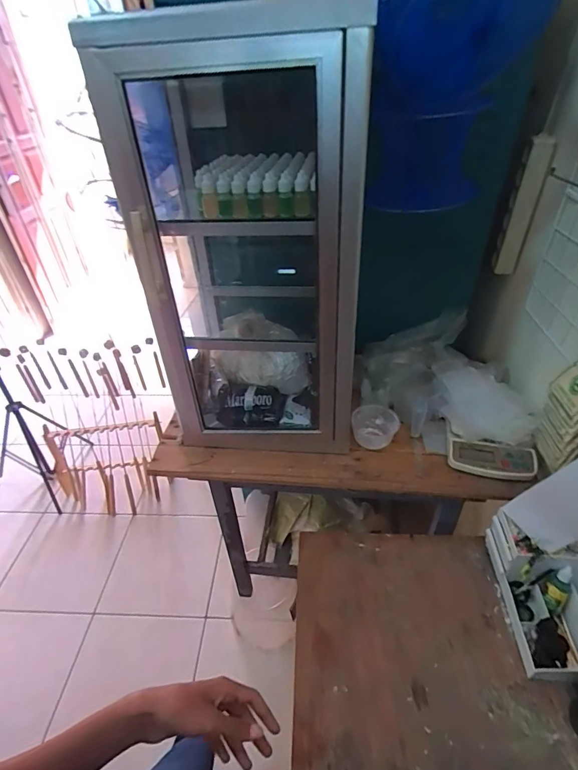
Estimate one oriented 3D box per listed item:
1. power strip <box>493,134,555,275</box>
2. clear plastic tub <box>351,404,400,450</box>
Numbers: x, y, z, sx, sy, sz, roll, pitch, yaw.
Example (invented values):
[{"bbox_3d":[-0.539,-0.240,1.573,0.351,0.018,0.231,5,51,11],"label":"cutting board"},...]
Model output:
[{"bbox_3d":[0.484,-0.359,0.831,0.054,0.263,0.038,18,43,24],"label":"power strip"},{"bbox_3d":[0.183,0.087,0.852,0.098,0.065,0.086,0,39,3],"label":"clear plastic tub"}]

